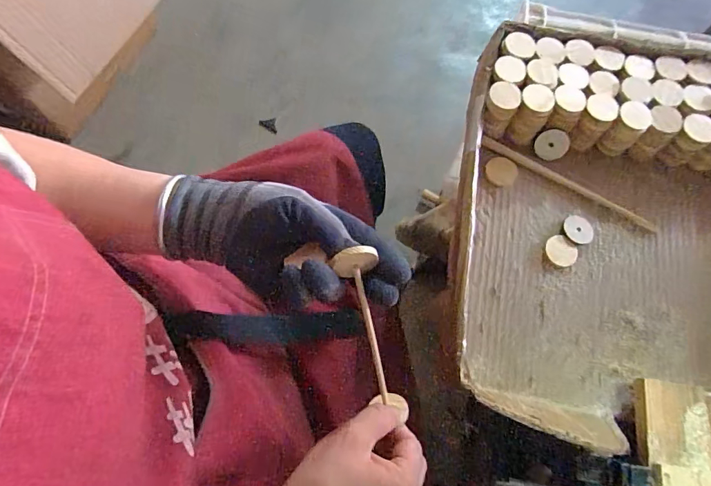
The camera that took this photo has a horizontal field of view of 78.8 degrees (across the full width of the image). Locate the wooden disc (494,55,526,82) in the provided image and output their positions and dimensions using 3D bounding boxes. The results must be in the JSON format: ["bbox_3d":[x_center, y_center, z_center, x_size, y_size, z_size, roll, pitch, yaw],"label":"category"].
[{"bbox_3d":[0.171,-0.192,0.479,0.034,0.005,0.031,0,72,-1],"label":"wooden disc"}]

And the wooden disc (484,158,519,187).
[{"bbox_3d":[0.167,-0.082,0.493,0.035,0.005,0.036,0,72,-1],"label":"wooden disc"}]

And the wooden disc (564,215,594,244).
[{"bbox_3d":[0.245,-0.015,0.474,0.034,0.005,0.029,39,75,11],"label":"wooden disc"}]

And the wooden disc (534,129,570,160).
[{"bbox_3d":[0.224,-0.112,0.493,0.039,0.035,0.004,20,37,-11],"label":"wooden disc"}]

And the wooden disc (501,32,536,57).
[{"bbox_3d":[0.185,-0.224,0.491,0.037,0.006,0.031,7,72,1],"label":"wooden disc"}]

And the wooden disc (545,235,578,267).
[{"bbox_3d":[0.221,0.009,0.465,0.034,0.004,0.030,42,76,12],"label":"wooden disc"}]

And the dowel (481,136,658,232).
[{"bbox_3d":[0.242,-0.069,0.494,0.212,0.015,0.012,29,74,8],"label":"dowel"}]

